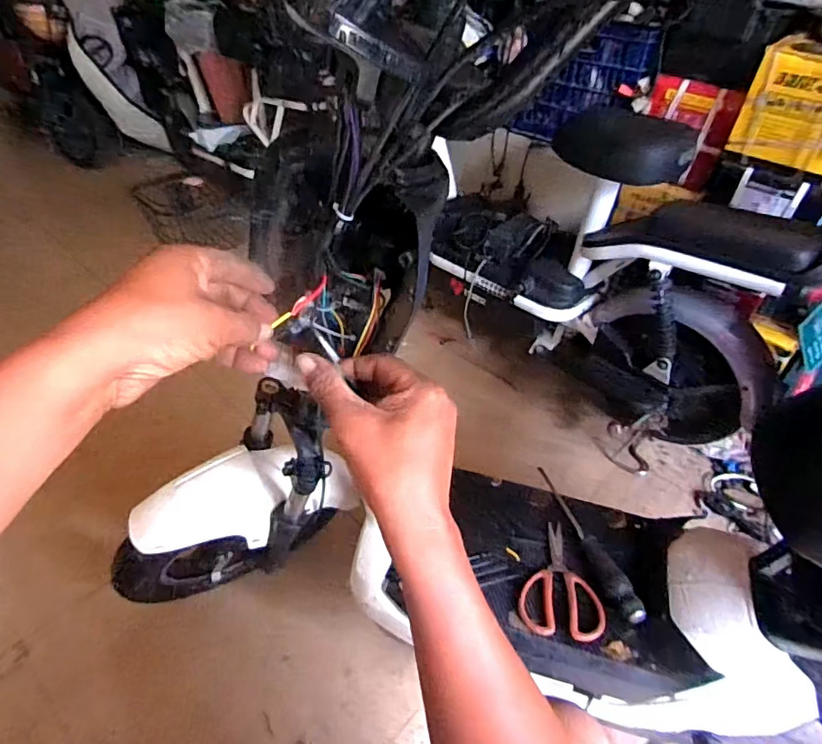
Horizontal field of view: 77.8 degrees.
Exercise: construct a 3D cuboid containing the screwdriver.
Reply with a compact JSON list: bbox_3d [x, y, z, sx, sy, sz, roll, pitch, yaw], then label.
[{"bbox_3d":[0.251,0.233,0.727,0.033,0.034,0.255,-9,44,-11],"label":"screwdriver"}]

